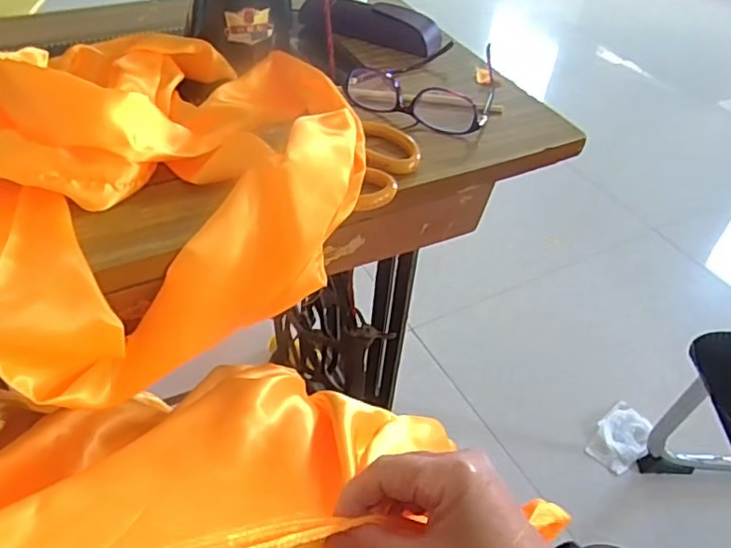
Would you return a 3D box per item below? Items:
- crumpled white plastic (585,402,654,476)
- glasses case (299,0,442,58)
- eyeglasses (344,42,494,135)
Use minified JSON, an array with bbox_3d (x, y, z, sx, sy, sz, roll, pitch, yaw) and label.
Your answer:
[{"bbox_3d":[0.498,0.318,1.152,0.144,0.042,0.099,-29,55,-31],"label":"crumpled white plastic"},{"bbox_3d":[0.011,-0.271,0.632,0.153,0.033,0.058,23,47,17],"label":"glasses case"},{"bbox_3d":[0.062,-0.183,0.552,0.135,0.034,0.129,24,47,17],"label":"eyeglasses"}]

